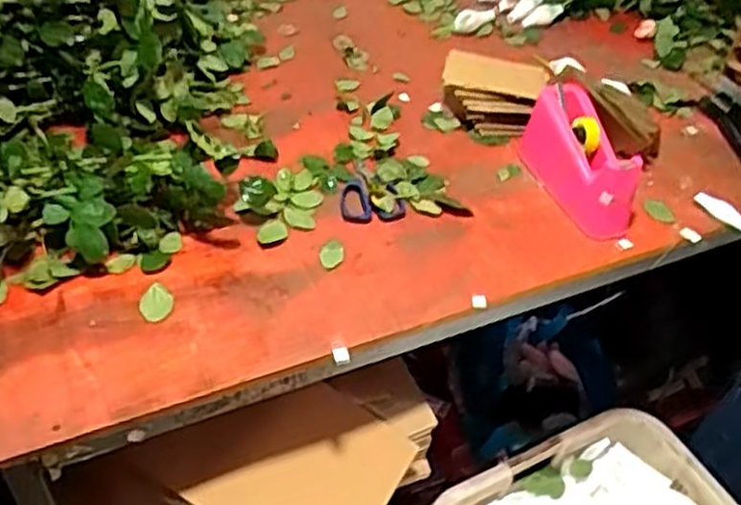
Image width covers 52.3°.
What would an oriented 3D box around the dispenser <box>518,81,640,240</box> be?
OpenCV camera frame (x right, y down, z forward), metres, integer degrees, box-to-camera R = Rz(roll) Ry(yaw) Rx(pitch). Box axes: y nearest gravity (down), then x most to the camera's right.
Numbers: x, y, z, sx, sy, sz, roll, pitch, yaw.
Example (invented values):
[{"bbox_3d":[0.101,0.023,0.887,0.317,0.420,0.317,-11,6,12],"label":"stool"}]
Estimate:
[{"bbox_3d":[0.265,-0.121,0.963,0.076,0.092,0.208,-12,47,-17],"label":"dispenser"}]

